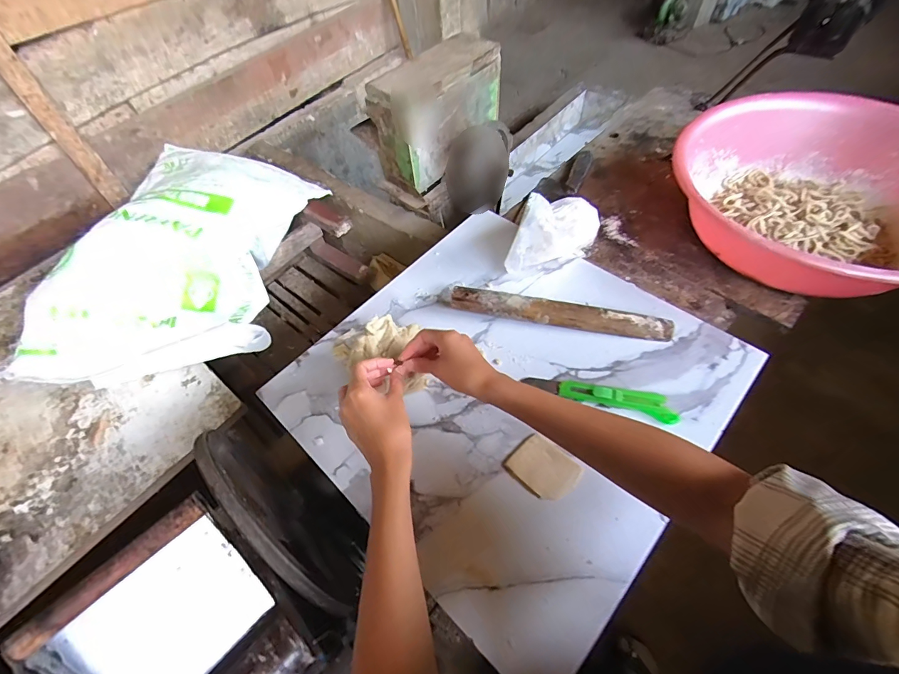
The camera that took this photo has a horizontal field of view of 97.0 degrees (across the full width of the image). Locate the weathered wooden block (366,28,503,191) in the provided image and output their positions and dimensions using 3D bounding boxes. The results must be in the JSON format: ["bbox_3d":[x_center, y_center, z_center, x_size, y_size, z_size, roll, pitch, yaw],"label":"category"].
[{"bbox_3d":[-0.027,-0.576,1.020,0.151,0.229,0.342,32,63,23],"label":"weathered wooden block"}]

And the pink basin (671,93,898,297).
[{"bbox_3d":[0.563,-0.203,0.597,0.424,0.141,0.380,-22,57,-12],"label":"pink basin"}]

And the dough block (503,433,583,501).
[{"bbox_3d":[0.110,0.154,0.470,0.074,0.014,0.058,38,65,25],"label":"dough block"}]

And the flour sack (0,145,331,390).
[{"bbox_3d":[-0.575,-0.192,0.900,0.401,0.193,0.657,3,56,5],"label":"flour sack"}]

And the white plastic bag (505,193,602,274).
[{"bbox_3d":[0.164,-0.166,0.608,0.169,0.123,0.062,-35,61,-20],"label":"white plastic bag"}]

